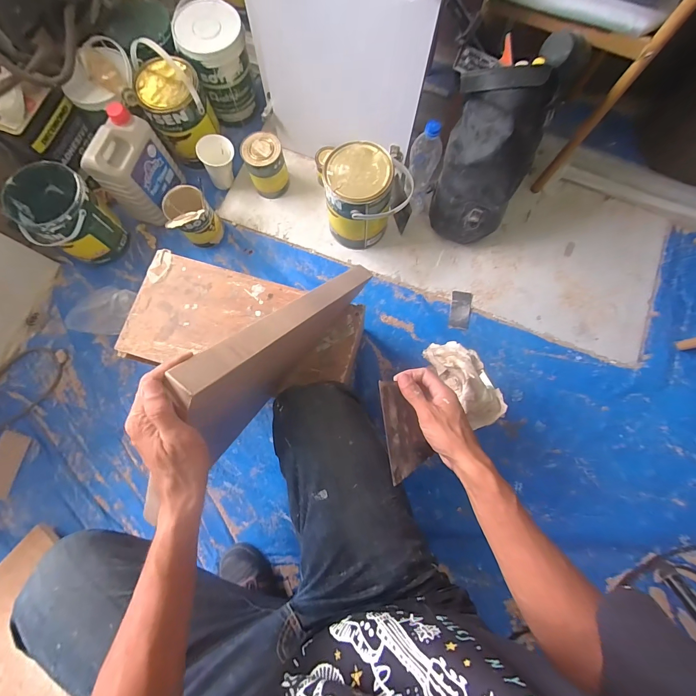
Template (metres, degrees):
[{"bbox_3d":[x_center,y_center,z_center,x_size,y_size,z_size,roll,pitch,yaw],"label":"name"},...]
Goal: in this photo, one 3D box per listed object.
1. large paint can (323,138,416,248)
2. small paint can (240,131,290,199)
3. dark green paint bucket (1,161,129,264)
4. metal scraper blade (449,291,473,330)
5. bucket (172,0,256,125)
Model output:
[{"bbox_3d":[0.030,-0.366,0.830,0.158,0.196,0.163,0,78,1],"label":"large paint can"},{"bbox_3d":[-0.219,-0.489,0.903,0.102,0.122,0.123,-25,79,-4],"label":"small paint can"},{"bbox_3d":[-0.701,-0.335,0.841,0.181,0.177,0.174,0,78,1],"label":"dark green paint bucket"},{"bbox_3d":[0.303,-0.101,0.885,0.056,0.005,0.100,7,84,0],"label":"metal scraper blade"},{"bbox_3d":[-0.353,-0.789,0.911,0.163,0.205,0.177,-17,78,-3],"label":"bucket"}]

